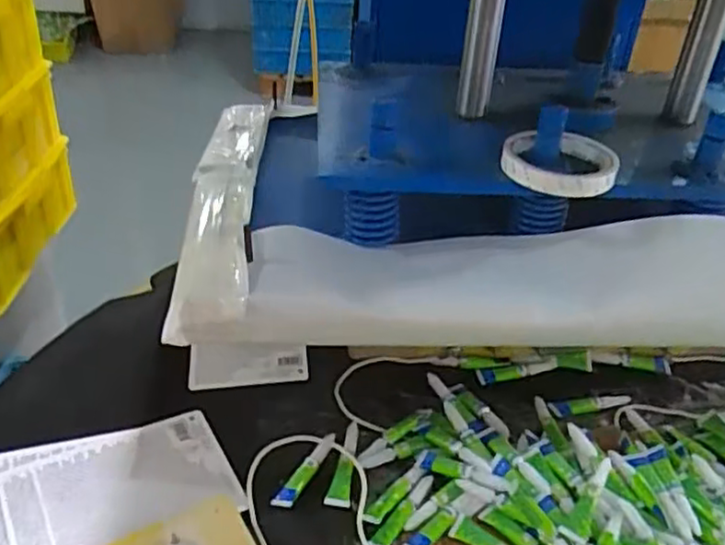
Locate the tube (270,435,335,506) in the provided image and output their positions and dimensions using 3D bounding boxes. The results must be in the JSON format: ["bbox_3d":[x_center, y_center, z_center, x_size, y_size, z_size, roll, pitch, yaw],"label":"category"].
[{"bbox_3d":[-0.047,0.164,0.564,0.016,0.017,0.075,20,39,25],"label":"tube"}]

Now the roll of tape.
[{"bbox_3d":[0.157,-0.087,0.540,0.088,0.019,0.093,3,34,-2],"label":"roll of tape"}]

